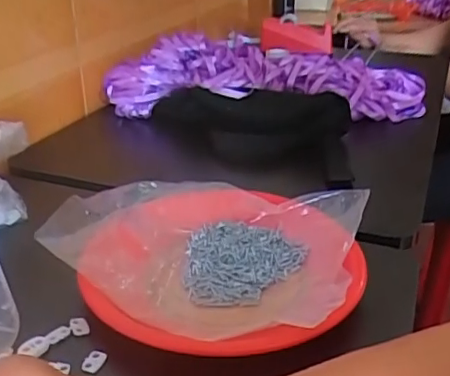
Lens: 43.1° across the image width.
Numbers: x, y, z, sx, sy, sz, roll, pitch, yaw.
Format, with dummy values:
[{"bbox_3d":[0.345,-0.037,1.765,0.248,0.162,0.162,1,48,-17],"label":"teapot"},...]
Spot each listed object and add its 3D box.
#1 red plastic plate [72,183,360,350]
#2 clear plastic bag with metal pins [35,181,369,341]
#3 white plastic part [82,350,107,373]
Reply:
[{"bbox_3d":[0.004,0.061,0.473,0.210,0.041,0.216,-1,26,0],"label":"red plastic plate"},{"bbox_3d":[-0.008,0.044,0.489,0.227,0.056,0.206,11,28,22],"label":"clear plastic bag with metal pins"},{"bbox_3d":[-0.092,0.121,0.399,0.013,0.006,0.017,8,27,17],"label":"white plastic part"}]

